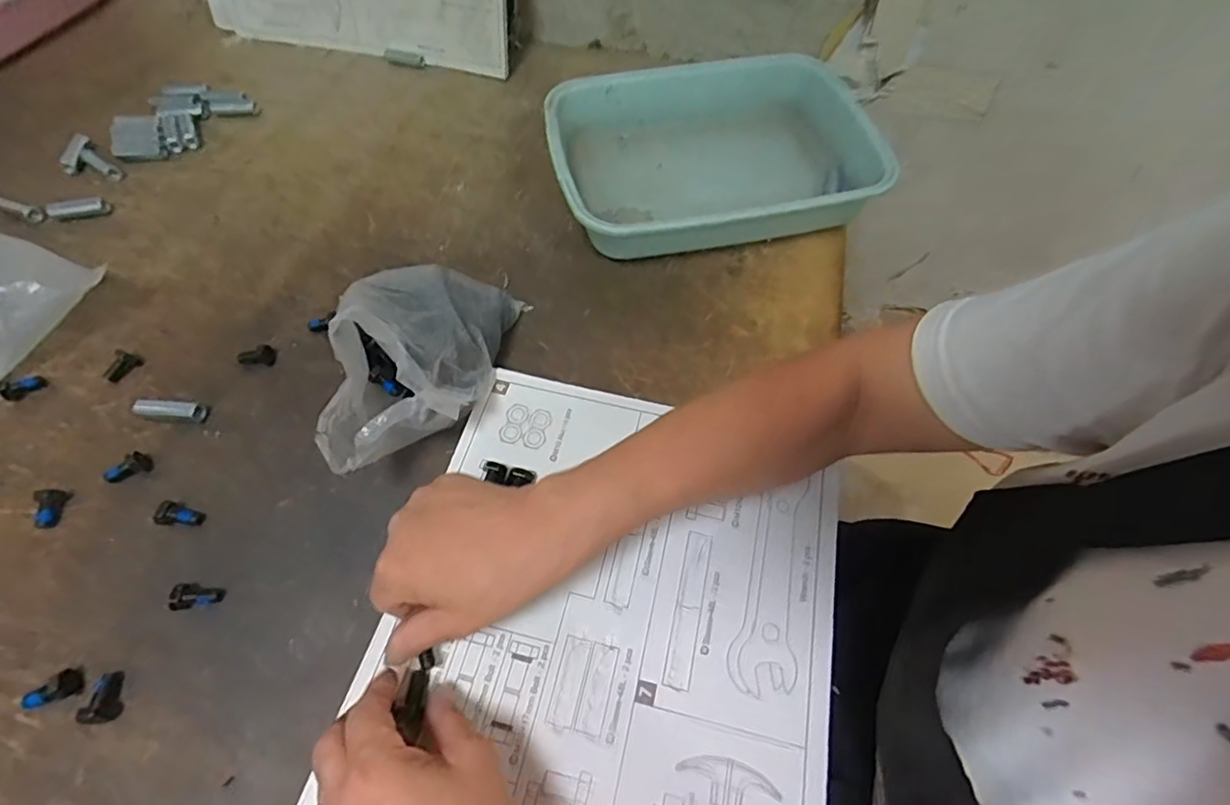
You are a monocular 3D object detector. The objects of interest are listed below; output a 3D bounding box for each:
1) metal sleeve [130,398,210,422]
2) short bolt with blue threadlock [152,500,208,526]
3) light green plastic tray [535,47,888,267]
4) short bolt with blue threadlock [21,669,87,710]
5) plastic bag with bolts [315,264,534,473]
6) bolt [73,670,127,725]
[{"bbox_3d":[-0.346,0.005,0.440,0.048,0.011,0.014,6,59,-11],"label":"metal sleeve"},{"bbox_3d":[-0.306,0.080,0.398,0.025,0.018,0.018,14,60,8],"label":"short bolt with blue threadlock"},{"bbox_3d":[0.093,-0.247,0.564,0.308,0.059,0.232,-11,60,-7],"label":"light green plastic tray"},{"bbox_3d":[-0.342,0.173,0.343,0.027,0.014,0.017,-17,61,-10],"label":"short bolt with blue threadlock"},{"bbox_3d":[-0.134,-0.039,0.405,0.076,0.131,0.187,6,59,3],"label":"plastic bag with bolts"},{"bbox_3d":[-0.307,0.177,0.341,0.015,0.015,0.028,1,59,0],"label":"bolt"}]

